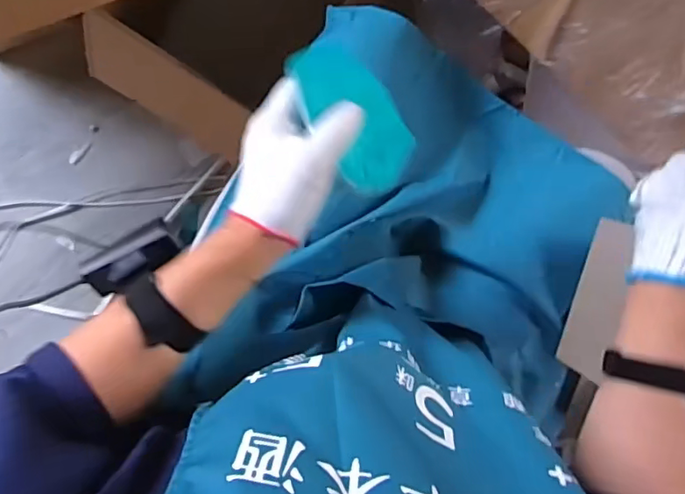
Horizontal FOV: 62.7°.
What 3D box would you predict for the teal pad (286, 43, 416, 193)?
[{"bbox_3d":[0.014,-0.105,0.436,0.128,0.008,0.094,56,50,-29],"label":"teal pad"}]

